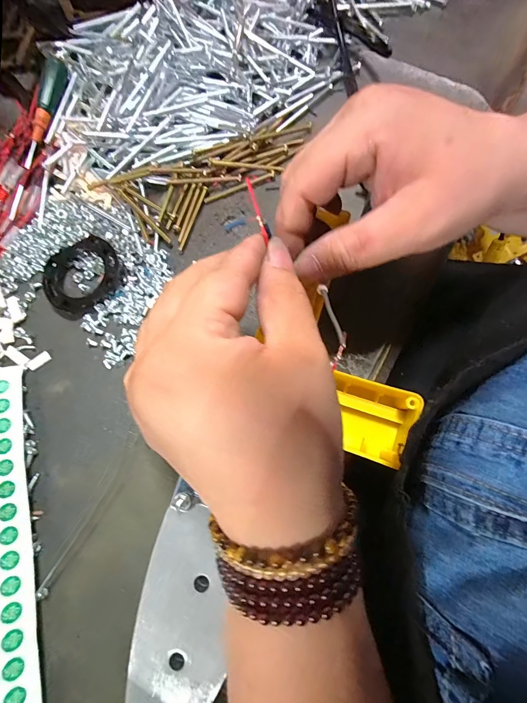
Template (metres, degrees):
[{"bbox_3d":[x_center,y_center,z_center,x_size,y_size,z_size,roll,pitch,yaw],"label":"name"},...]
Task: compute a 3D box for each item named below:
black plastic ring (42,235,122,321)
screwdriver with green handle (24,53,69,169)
[{"bbox_3d":[-0.132,-0.057,0.234,0.056,0.011,0.054,-1,76,3],"label":"black plastic ring"},{"bbox_3d":[-0.181,-0.194,0.263,0.012,0.015,0.093,12,77,6],"label":"screwdriver with green handle"}]

